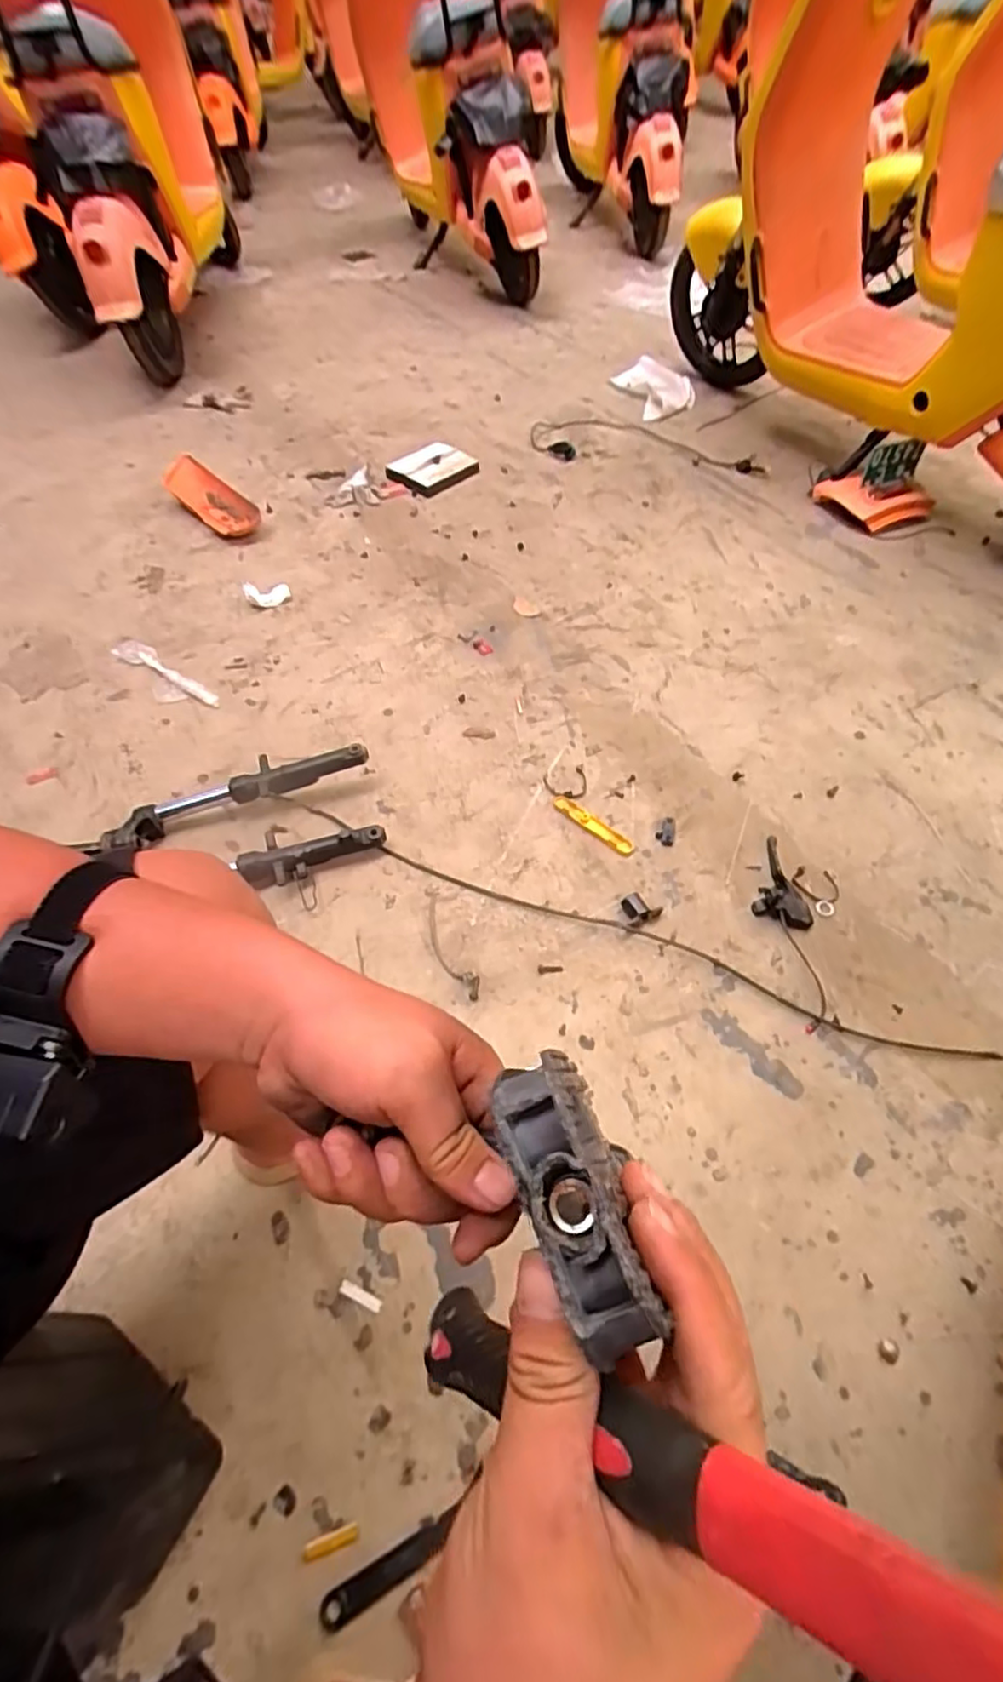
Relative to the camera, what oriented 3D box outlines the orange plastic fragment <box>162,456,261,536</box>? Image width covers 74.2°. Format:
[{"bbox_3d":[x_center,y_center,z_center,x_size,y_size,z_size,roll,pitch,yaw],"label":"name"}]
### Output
[{"bbox_3d":[-0.662,-0.779,1.502,0.250,0.022,0.104,38,78,7],"label":"orange plastic fragment"}]

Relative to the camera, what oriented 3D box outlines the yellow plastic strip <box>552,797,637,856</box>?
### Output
[{"bbox_3d":[0.146,-0.026,1.068,0.152,0.006,0.031,34,62,21],"label":"yellow plastic strip"}]

